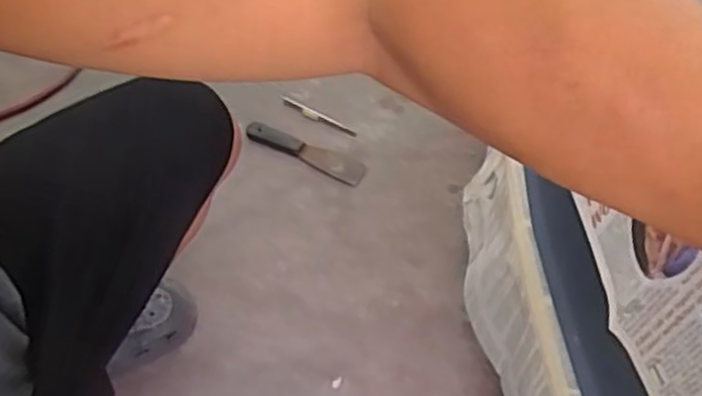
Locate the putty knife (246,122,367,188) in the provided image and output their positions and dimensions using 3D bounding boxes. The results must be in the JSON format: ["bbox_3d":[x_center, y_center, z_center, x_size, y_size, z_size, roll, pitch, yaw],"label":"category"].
[{"bbox_3d":[-0.072,-0.068,1.075,0.195,0.014,0.047,21,52,14],"label":"putty knife"}]

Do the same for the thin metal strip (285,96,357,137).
[{"bbox_3d":[-0.054,-0.131,1.145,0.144,0.005,0.020,29,54,20],"label":"thin metal strip"}]

